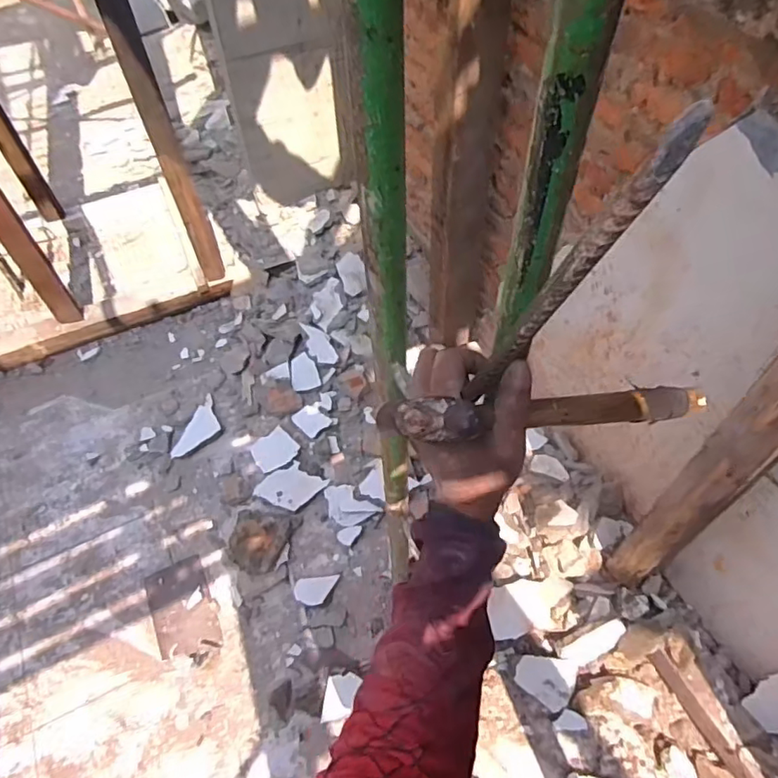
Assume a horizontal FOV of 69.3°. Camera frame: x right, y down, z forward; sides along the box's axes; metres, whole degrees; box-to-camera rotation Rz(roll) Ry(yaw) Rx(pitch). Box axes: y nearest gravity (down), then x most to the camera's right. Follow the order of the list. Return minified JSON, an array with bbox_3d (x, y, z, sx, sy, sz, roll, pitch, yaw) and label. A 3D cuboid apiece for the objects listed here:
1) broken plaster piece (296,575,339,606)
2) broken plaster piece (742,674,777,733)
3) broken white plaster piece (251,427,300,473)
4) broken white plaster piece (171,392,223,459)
[{"bbox_3d":[-0.182,0.510,1.423,0.109,0.009,0.068,-8,55,-5],"label":"broken plaster piece"},{"bbox_3d":[0.794,0.650,1.158,0.014,0.122,0.109,-4,64,-31],"label":"broken plaster piece"},{"bbox_3d":[-0.337,0.179,1.654,0.122,0.013,0.121,-35,61,-21],"label":"broken white plaster piece"},{"bbox_3d":[-0.566,0.118,1.712,0.100,0.012,0.225,14,56,10],"label":"broken white plaster piece"}]

